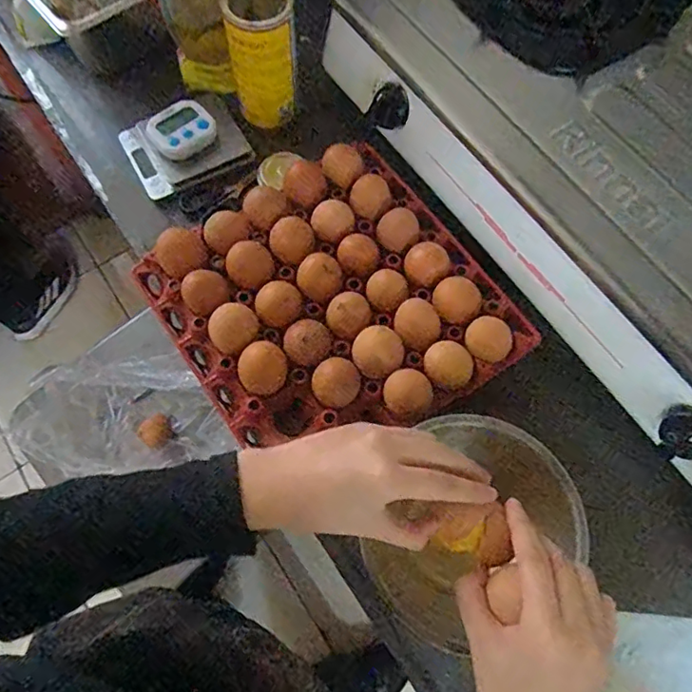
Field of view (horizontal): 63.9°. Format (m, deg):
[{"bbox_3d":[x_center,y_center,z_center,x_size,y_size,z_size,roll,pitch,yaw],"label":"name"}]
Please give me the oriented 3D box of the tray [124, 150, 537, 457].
[{"bbox_3d":[-0.012,-0.040,0.526,0.277,0.056,0.274,-33,73,-13],"label":"tray"}]

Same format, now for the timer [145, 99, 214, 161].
[{"bbox_3d":[-0.182,-0.240,0.611,0.066,0.024,0.059,-34,73,-14],"label":"timer"}]

